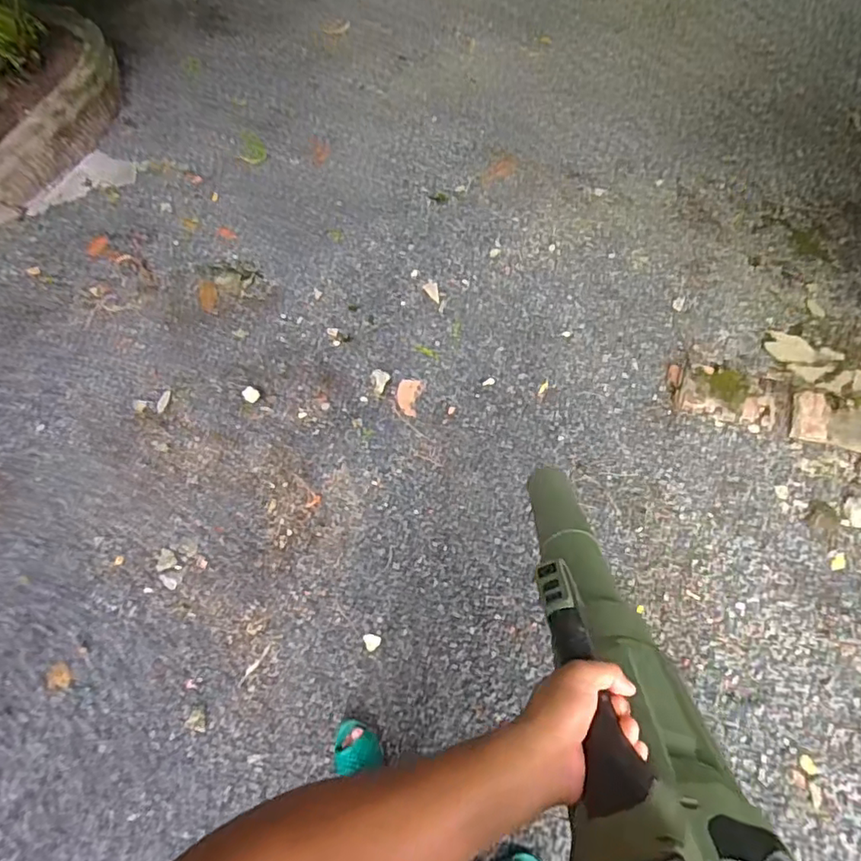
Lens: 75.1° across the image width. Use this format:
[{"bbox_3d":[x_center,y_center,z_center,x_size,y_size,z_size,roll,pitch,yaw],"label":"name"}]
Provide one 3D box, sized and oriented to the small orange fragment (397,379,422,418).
[{"bbox_3d":[-0.072,-0.104,1.770,0.075,0.010,0.140,7,60,8],"label":"small orange fragment"}]

